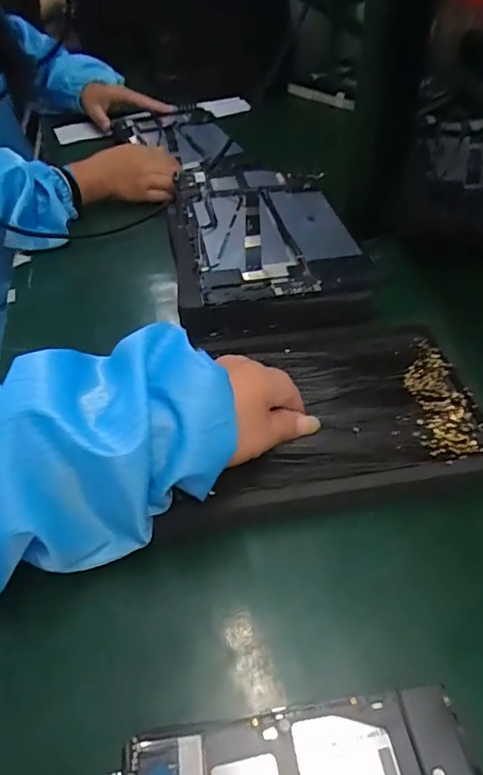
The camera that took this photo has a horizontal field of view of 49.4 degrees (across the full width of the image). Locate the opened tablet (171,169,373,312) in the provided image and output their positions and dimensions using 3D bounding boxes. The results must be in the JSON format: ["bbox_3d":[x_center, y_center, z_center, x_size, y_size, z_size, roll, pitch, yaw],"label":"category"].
[{"bbox_3d":[0.012,-0.152,0.496,0.157,0.012,0.228,-8,46,-5],"label":"opened tablet"}]

